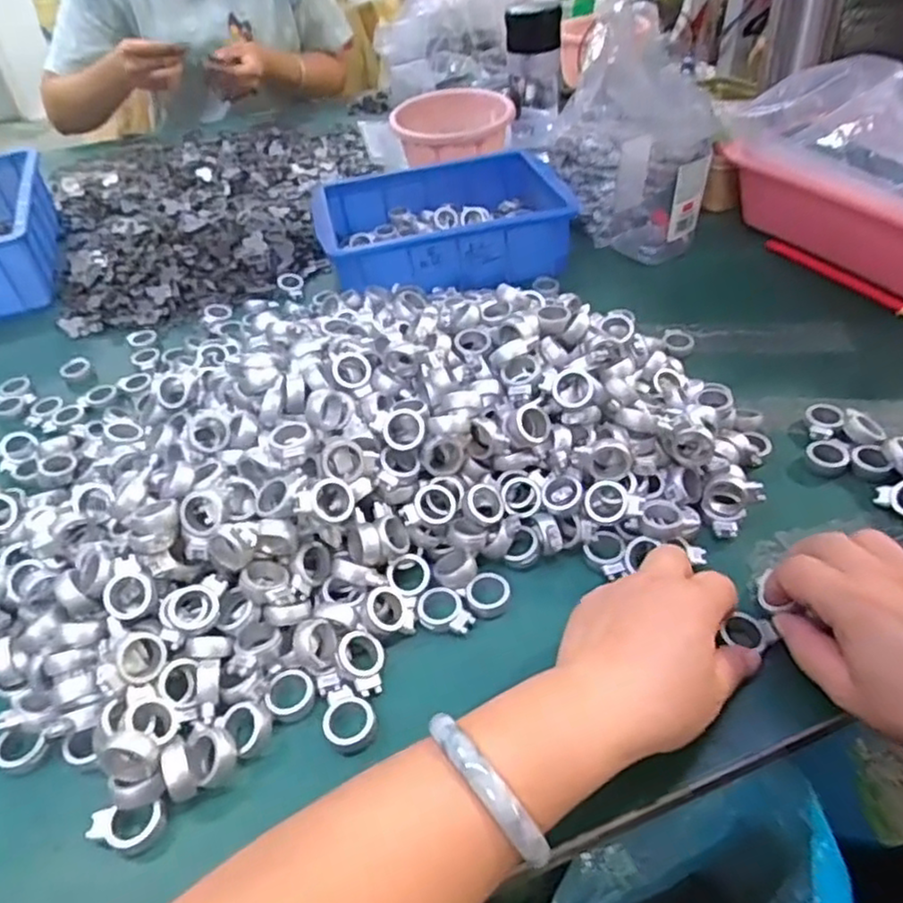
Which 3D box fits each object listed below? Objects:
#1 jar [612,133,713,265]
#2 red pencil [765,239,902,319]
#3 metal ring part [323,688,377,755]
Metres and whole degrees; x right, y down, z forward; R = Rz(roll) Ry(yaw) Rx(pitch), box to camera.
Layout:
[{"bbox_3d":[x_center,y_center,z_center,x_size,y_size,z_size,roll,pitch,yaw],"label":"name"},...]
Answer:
[{"bbox_3d":[0.207,-0.249,0.669,0.082,0.098,0.095,5,43,12],"label":"jar"},{"bbox_3d":[0.346,-0.159,0.606,0.013,0.011,0.163,-22,45,-17],"label":"red pencil"},{"bbox_3d":[-0.053,0.136,0.344,0.026,0.008,0.031,-18,44,-13],"label":"metal ring part"}]

